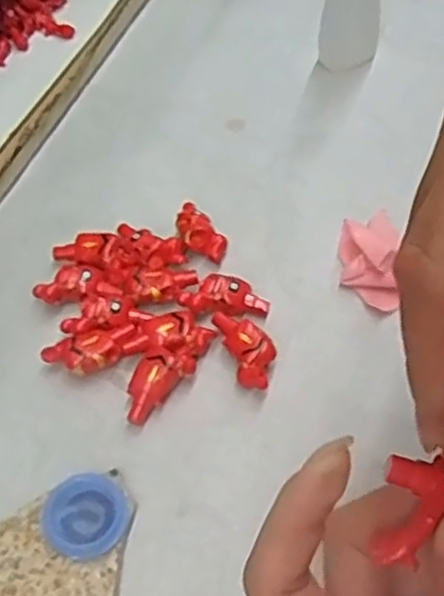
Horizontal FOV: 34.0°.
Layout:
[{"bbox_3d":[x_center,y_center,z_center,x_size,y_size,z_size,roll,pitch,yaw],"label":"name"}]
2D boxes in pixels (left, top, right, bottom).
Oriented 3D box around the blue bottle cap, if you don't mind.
[{"bbox_3d":[-0.048,0.077,0.259,0.029,0.009,0.029,-2,52,3],"label":"blue bottle cap"}]

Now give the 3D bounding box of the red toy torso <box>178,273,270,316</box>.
[{"bbox_3d":[0.001,-0.001,0.312,0.038,0.008,0.016,1,52,6],"label":"red toy torso"}]

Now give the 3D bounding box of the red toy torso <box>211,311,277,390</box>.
[{"bbox_3d":[0.011,0.020,0.297,0.017,0.012,0.037,-19,53,-10],"label":"red toy torso"}]

